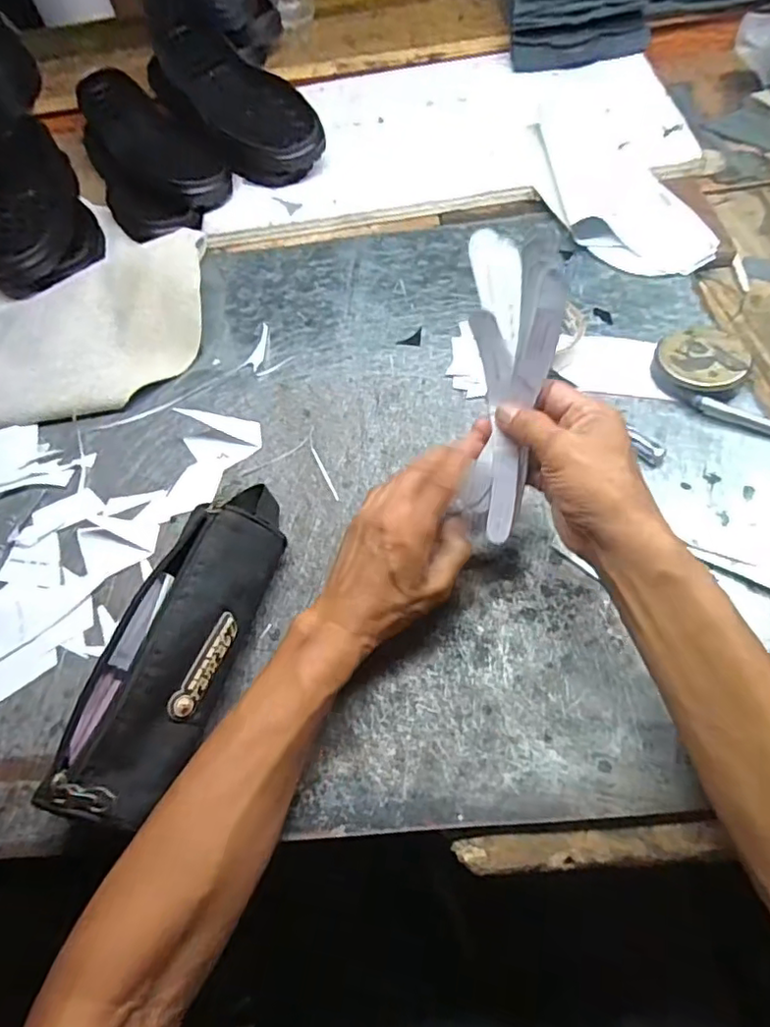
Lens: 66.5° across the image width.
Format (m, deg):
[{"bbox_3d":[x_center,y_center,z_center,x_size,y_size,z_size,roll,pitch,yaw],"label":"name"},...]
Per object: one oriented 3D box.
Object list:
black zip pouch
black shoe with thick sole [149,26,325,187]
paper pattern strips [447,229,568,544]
[{"bbox_3d":[-0.134,0.081,0.409,0.066,0.081,0.246,13,64,13],"label":"black zip pouch"},{"bbox_3d":[-0.197,-0.542,0.771,0.120,0.089,0.299,-31,63,-13],"label":"black shoe with thick sole"},{"bbox_3d":[0.079,-0.078,0.388,0.055,0.194,0.036,5,21,7],"label":"paper pattern strips"}]

